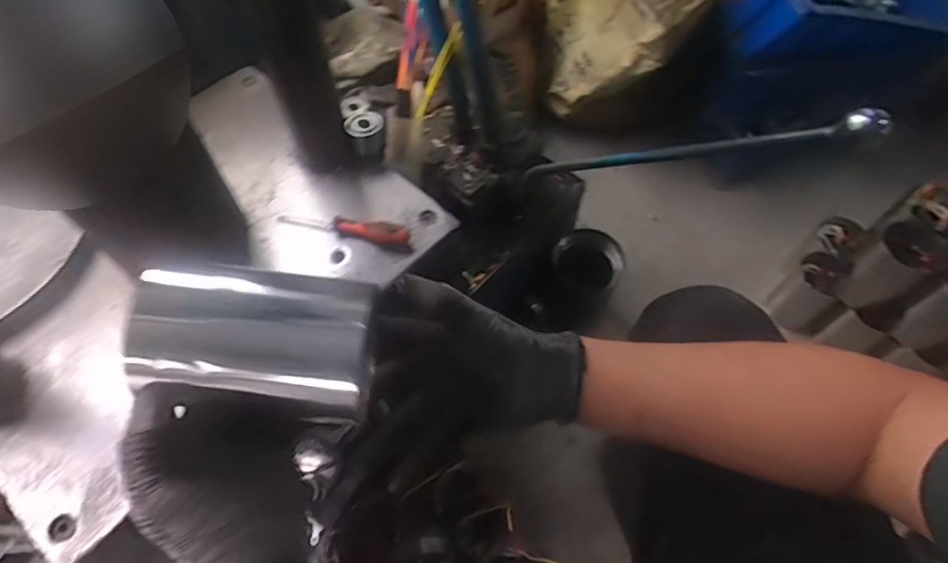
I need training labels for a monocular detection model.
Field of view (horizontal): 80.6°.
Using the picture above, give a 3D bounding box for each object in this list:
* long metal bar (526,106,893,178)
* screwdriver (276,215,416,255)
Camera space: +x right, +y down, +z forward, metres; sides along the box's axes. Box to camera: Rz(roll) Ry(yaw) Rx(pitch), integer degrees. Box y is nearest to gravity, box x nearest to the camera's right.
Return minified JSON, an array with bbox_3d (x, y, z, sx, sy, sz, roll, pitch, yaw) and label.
[{"bbox_3d":[0.165,-0.121,0.533,0.019,0.412,0.022,-36,110,-19],"label":"long metal bar"},{"bbox_3d":[-0.136,-0.057,0.593,0.146,0.027,0.024,13,61,8],"label":"screwdriver"}]

